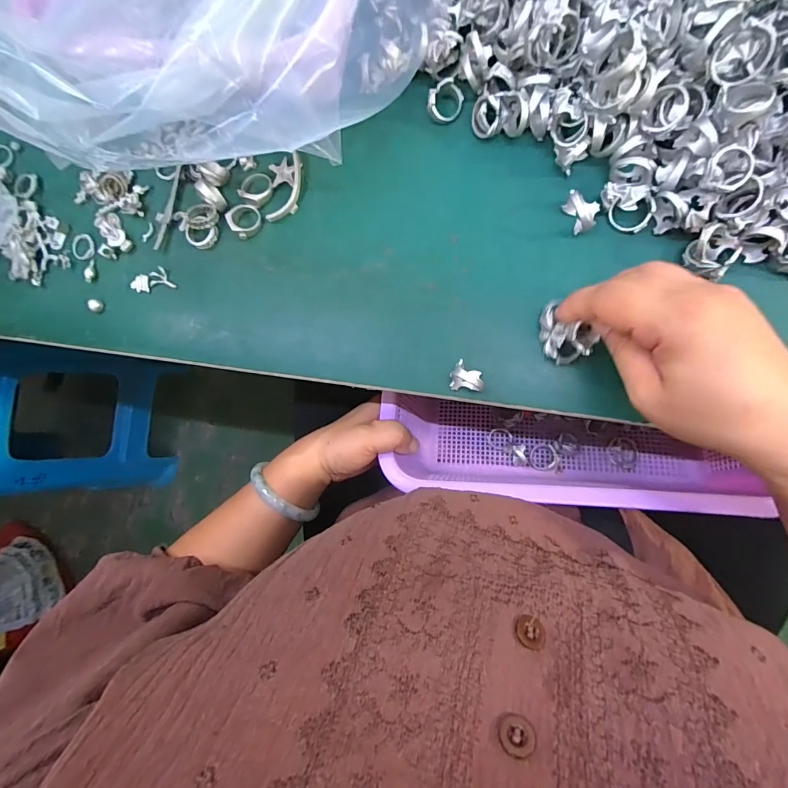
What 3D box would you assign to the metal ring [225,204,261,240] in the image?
[{"bbox_3d":[-0.111,-0.129,0.302,0.023,0.011,0.022,0,88,8],"label":"metal ring"}]

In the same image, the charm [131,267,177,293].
[{"bbox_3d":[-0.186,-0.088,0.314,0.032,0.006,0.016,-7,88,10],"label":"charm"}]

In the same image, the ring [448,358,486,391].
[{"bbox_3d":[0.048,-0.012,0.270,0.022,0.020,0.019,3,89,8],"label":"ring"}]

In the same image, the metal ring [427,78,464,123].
[{"bbox_3d":[0.035,-0.201,0.282,0.025,0.007,0.025,-6,111,-15],"label":"metal ring"}]

